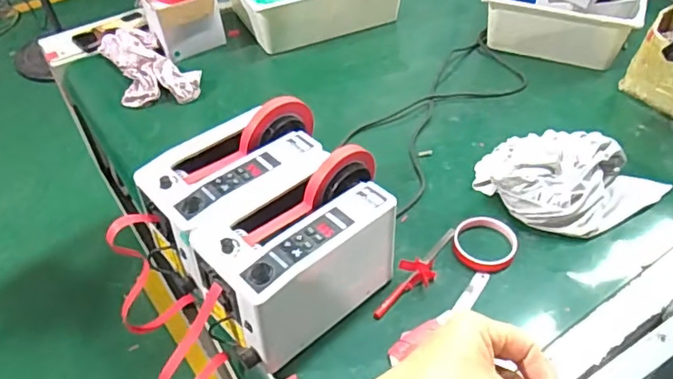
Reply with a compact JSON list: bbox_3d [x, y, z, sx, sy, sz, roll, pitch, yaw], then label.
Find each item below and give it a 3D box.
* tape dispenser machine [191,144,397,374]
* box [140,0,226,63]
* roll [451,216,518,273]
[{"bbox_3d":[-0.038,0.082,0.682,0.258,0.158,0.137,-32,52,-25],"label":"tape dispenser machine"},{"bbox_3d":[-0.312,-0.355,1.145,0.137,0.107,0.102,-26,50,-20],"label":"box"},{"bbox_3d":[0.205,0.073,0.768,0.084,0.018,0.082,-2,46,2],"label":"roll"}]

